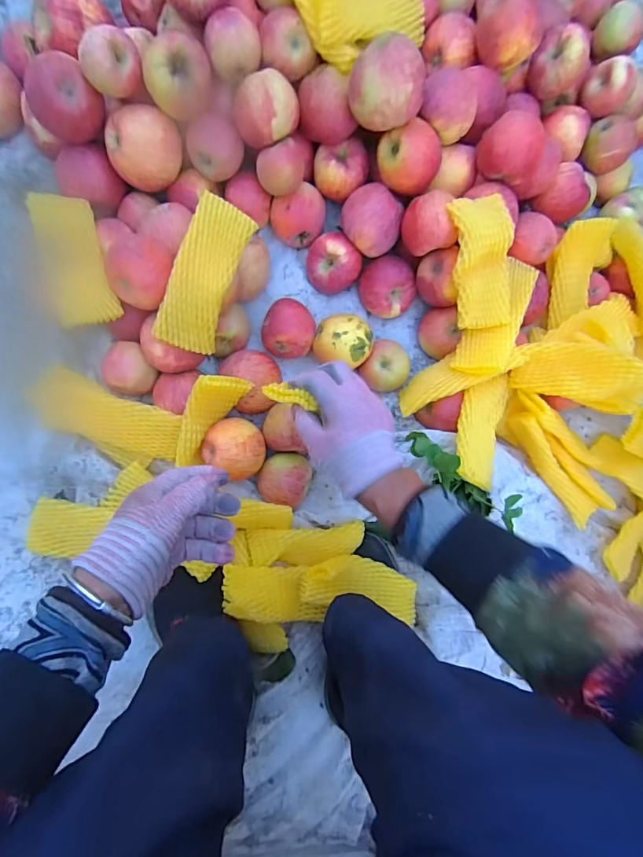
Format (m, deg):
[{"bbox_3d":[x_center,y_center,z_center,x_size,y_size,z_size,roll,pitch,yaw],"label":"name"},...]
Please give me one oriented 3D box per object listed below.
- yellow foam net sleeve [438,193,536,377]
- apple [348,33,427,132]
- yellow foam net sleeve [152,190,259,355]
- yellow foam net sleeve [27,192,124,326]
[{"bbox_3d":[0.188,-0.190,0.513,0.069,0.030,0.141,-14,114,-4],"label":"yellow foam net sleeve"},{"bbox_3d":[0.067,-0.359,0.466,0.076,0.071,0.075,0,88,-9],"label":"apple"},{"bbox_3d":[-0.127,-0.162,0.474,0.062,0.039,0.152,21,91,-6],"label":"yellow foam net sleeve"},{"bbox_3d":[-0.269,-0.186,0.481,0.055,0.035,0.148,-18,91,-9],"label":"yellow foam net sleeve"}]

